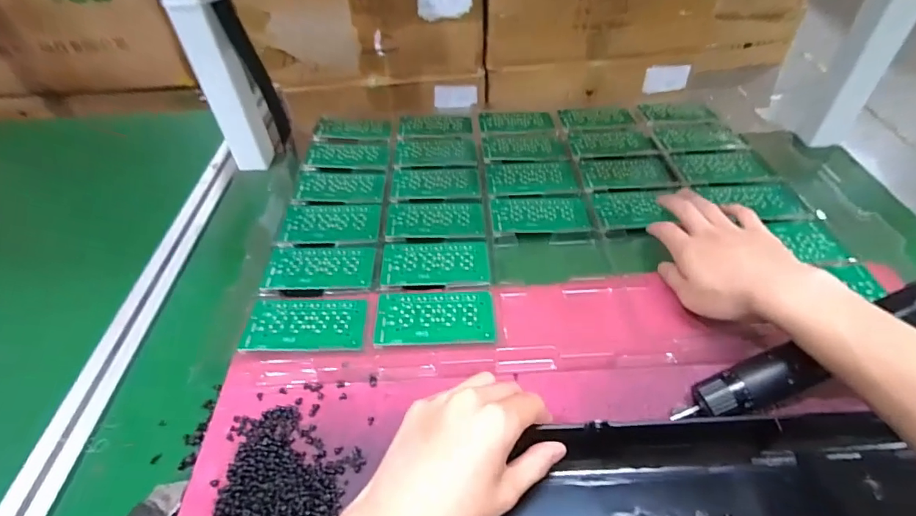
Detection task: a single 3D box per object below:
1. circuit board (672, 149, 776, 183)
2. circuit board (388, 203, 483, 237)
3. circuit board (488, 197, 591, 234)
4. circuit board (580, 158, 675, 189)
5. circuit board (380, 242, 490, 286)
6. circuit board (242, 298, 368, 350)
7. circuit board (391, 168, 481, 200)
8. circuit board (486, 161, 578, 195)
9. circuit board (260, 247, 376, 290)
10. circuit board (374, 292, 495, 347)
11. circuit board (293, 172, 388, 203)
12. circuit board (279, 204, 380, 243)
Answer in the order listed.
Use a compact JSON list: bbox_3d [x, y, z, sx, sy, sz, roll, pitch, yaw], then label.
[{"bbox_3d":[0.332,-0.118,0.580,0.110,0.004,0.062,-5,45,-3],"label":"circuit board"},{"bbox_3d":[-0.026,-0.045,0.525,0.107,0.004,0.061,-2,45,0],"label":"circuit board"},{"bbox_3d":[0.092,-0.051,0.525,0.104,0.004,0.060,-1,45,1],"label":"circuit board"},{"bbox_3d":[0.210,-0.107,0.578,0.101,0.004,0.065,0,45,2],"label":"circuit board"},{"bbox_3d":[-0.023,0.004,0.475,0.108,0.004,0.061,-2,45,0],"label":"circuit board"},{"bbox_3d":[-0.138,0.060,0.426,0.105,0.005,0.055,0,47,-1],"label":"circuit board"},{"bbox_3d":[-0.028,-0.095,0.581,0.107,0.004,0.067,-1,45,1],"label":"circuit board"},{"bbox_3d":[0.091,-0.102,0.580,0.106,0.004,0.062,-3,45,-1],"label":"circuit board"},{"bbox_3d":[-0.141,0.008,0.475,0.108,0.004,0.061,-1,45,1],"label":"circuit board"},{"bbox_3d":[-0.021,0.054,0.426,0.106,0.004,0.059,-2,45,0],"label":"circuit board"},{"bbox_3d":[-0.145,-0.088,0.576,0.106,0.004,0.063,1,44,-2],"label":"circuit board"},{"bbox_3d":[-0.143,-0.040,0.526,0.105,0.004,0.062,-2,45,0],"label":"circuit board"}]

